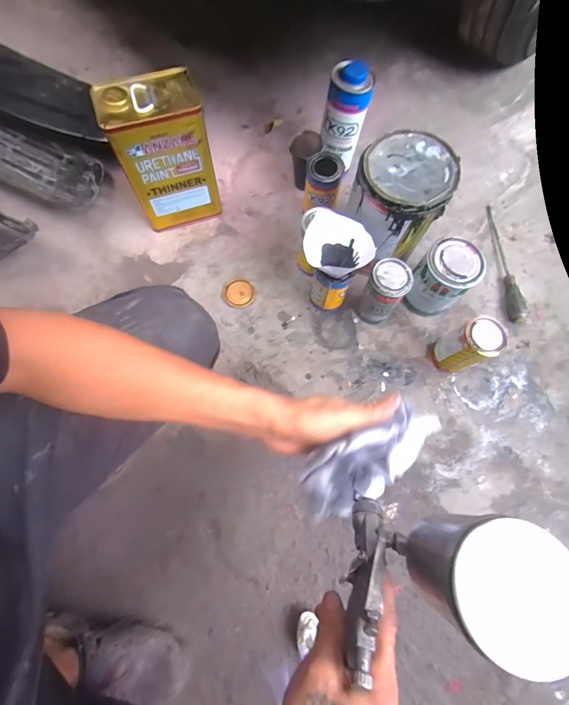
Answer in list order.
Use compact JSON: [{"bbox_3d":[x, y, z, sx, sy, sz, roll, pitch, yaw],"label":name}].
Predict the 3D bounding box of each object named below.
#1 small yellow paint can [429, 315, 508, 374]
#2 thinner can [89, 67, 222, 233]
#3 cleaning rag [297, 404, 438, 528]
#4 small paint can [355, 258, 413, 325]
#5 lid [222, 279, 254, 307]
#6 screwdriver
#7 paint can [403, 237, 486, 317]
[{"bbox_3d":[0.335,-0.009,0.627,0.078,0.134,0.069,-23,75,-8],"label":"small yellow paint can"},{"bbox_3d":[-0.231,-0.383,0.675,0.164,0.254,0.111,-17,74,-6],"label":"thinner can"},{"bbox_3d":[0.094,0.115,0.359,0.164,0.094,0.080,-26,75,-8],"label":"cleaning rag"},{"bbox_3d":[0.187,-0.110,0.654,0.069,0.136,0.073,0,73,-1],"label":"small paint can"},{"bbox_3d":[-0.098,-0.126,0.720,0.064,0.011,0.062,0,73,-1],"label":"lid"},{"bbox_3d":[0.493,-0.205,0.751,0.027,0.028,0.295,1,73,-1],"label":"screwdriver"},{"bbox_3d":[0.305,-0.141,0.668,0.102,0.135,0.109,40,77,10],"label":"paint can"}]

